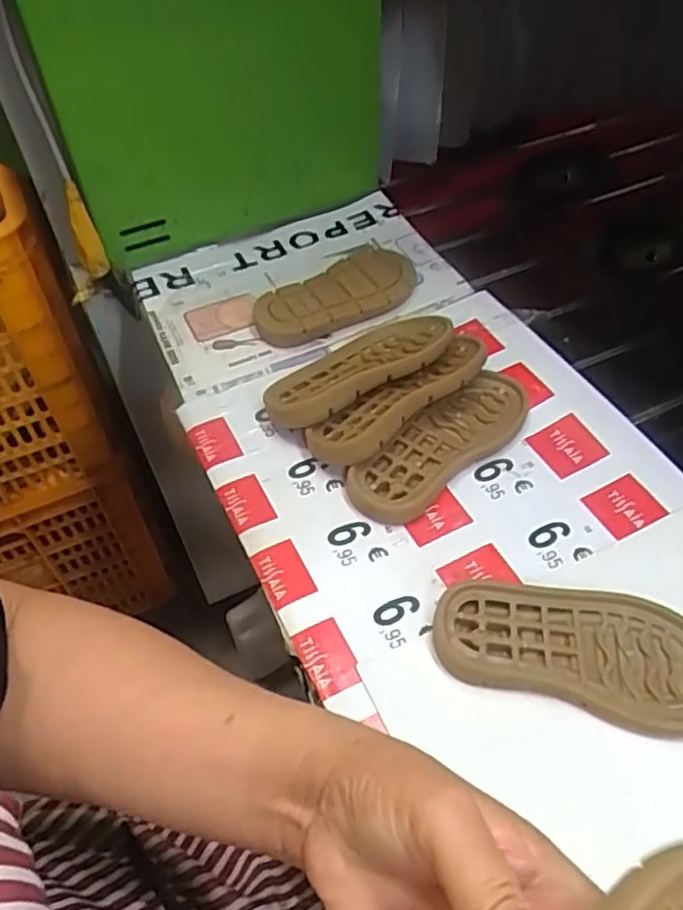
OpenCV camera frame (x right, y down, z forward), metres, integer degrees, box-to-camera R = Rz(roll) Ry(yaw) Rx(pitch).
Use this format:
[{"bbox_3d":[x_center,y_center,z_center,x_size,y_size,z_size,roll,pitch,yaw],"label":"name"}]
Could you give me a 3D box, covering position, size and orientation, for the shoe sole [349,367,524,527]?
[{"bbox_3d":[0.066,-0.009,0.429,0.142,0.012,0.053,-37,59,-23],"label":"shoe sole"}]

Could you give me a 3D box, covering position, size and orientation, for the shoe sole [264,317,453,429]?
[{"bbox_3d":[0.012,-0.060,0.462,0.141,0.019,0.066,-27,34,-16],"label":"shoe sole"}]

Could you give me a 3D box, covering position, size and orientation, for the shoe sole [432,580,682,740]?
[{"bbox_3d":[0.121,0.098,0.345,0.141,0.013,0.066,12,53,12],"label":"shoe sole"}]

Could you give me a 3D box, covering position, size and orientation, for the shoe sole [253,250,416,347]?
[{"bbox_3d":[-0.005,-0.123,0.522,0.130,0.019,0.058,-27,55,-18],"label":"shoe sole"}]

